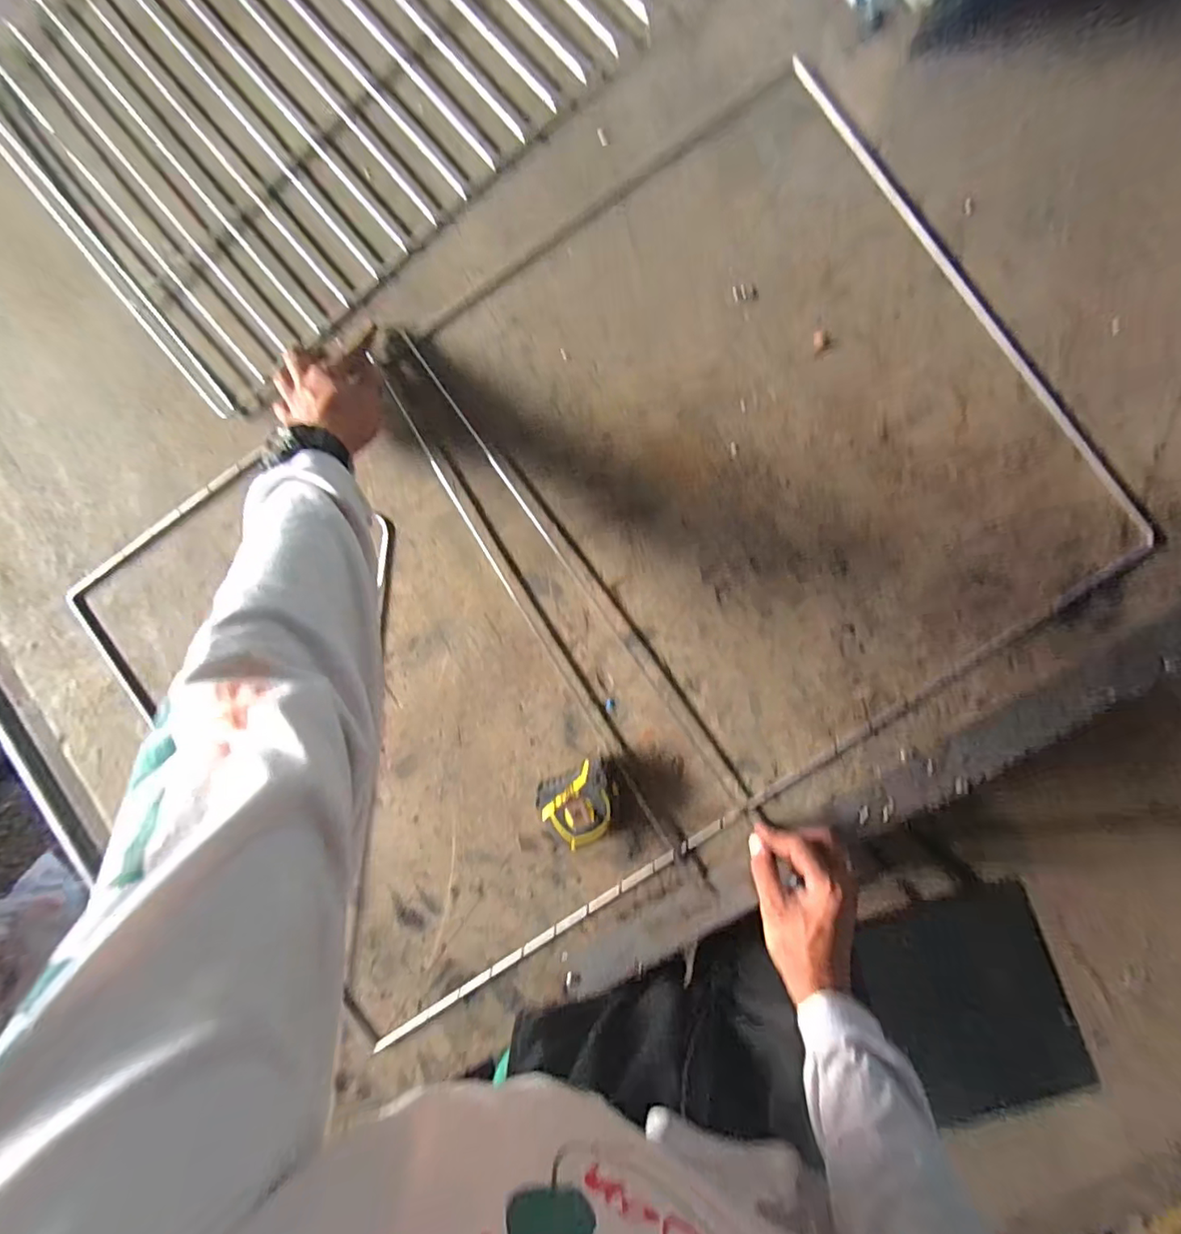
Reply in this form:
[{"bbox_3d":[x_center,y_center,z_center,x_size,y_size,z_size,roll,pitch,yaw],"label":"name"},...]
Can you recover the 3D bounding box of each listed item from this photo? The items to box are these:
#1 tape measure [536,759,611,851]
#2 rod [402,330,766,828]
[{"bbox_3d":[-0.007,0.170,0.525,0.070,0.036,0.063,-29,87,5],"label":"tape measure"},{"bbox_3d":[-0.007,-0.043,0.544,0.013,0.005,0.569,-36,88,4],"label":"rod"}]

